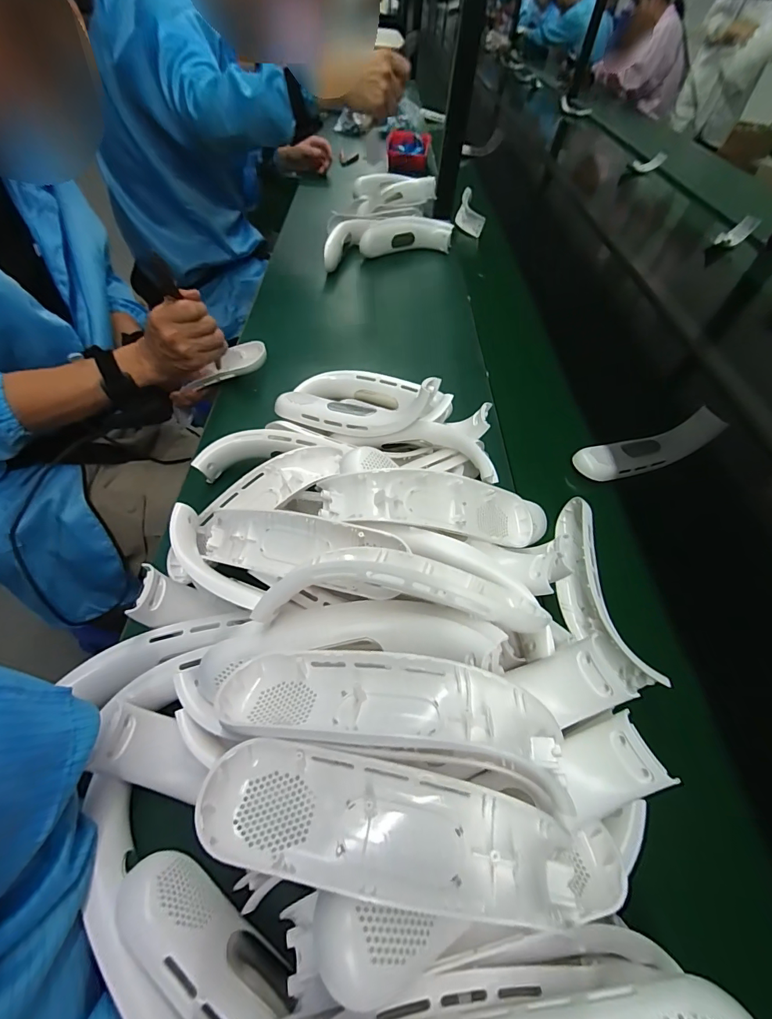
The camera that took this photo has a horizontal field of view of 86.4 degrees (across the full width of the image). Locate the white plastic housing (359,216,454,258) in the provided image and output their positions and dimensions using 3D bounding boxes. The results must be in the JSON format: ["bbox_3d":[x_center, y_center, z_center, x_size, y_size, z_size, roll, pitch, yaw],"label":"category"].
[{"bbox_3d":[0.041,-0.583,0.877,0.216,0.045,0.062,-17,56,-17],"label":"white plastic housing"}]

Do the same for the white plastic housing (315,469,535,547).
[{"bbox_3d":[0.051,0.001,0.360,0.209,0.050,0.055,7,51,-17],"label":"white plastic housing"}]

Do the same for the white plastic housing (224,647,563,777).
[{"bbox_3d":[0.001,0.109,0.233,0.188,0.048,0.051,8,52,0],"label":"white plastic housing"}]

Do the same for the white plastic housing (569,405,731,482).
[{"bbox_3d":[0.339,-0.084,0.532,0.186,0.052,0.048,-12,55,-14],"label":"white plastic housing"}]

